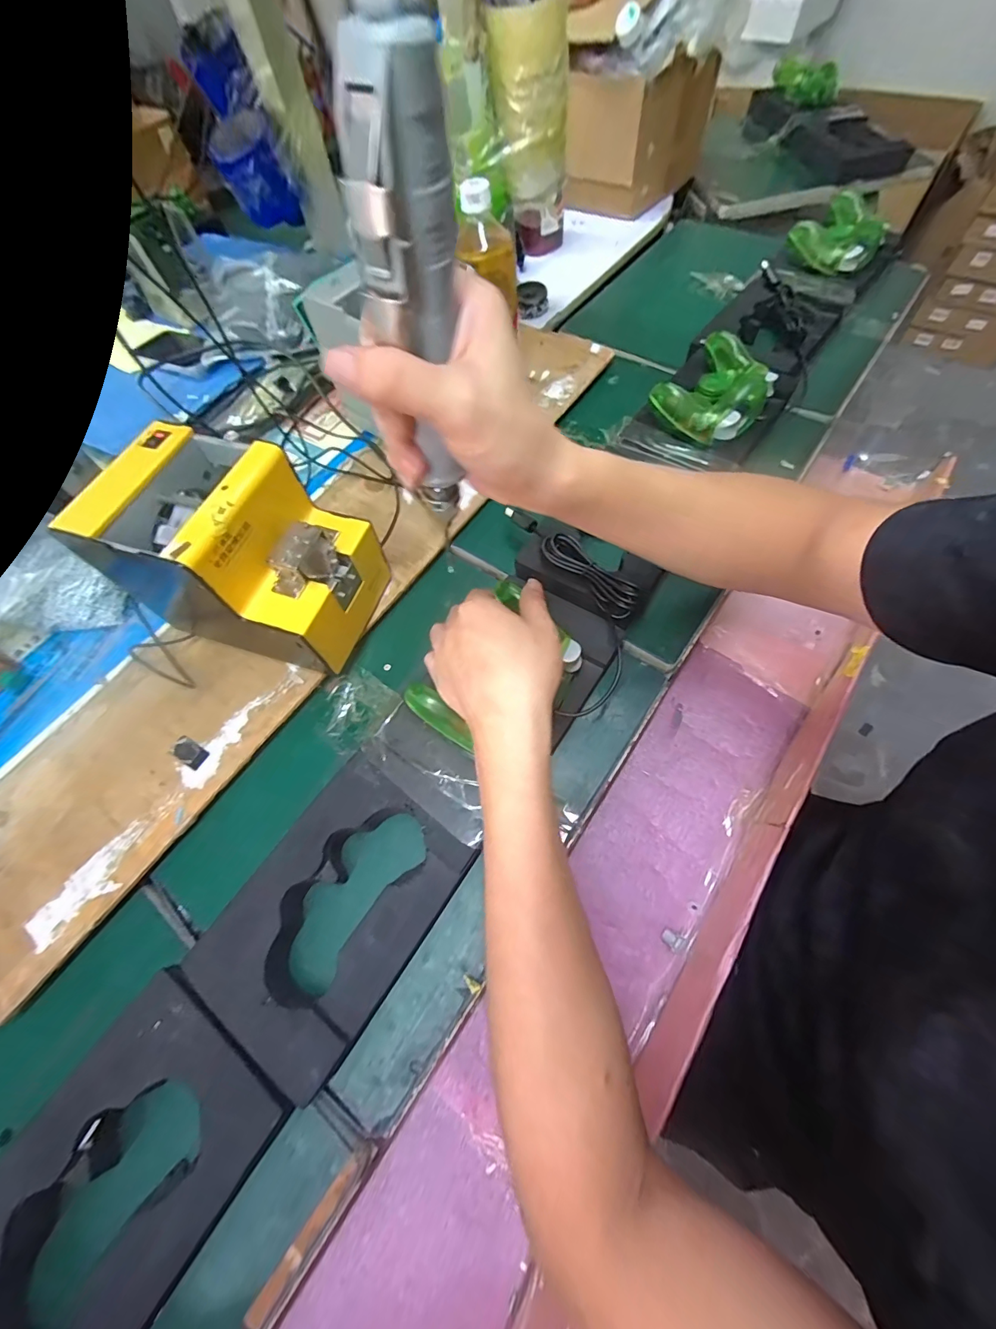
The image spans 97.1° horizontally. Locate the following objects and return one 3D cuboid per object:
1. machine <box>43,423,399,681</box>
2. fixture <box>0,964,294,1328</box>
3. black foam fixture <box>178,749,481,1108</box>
[{"bbox_3d":[-0.214,-0.093,0.390,0.173,0.168,0.120,12,64,16],"label":"machine"},{"bbox_3d":[-0.224,0.304,0.259,0.121,0.040,0.177,31,69,15],"label":"fixture"},{"bbox_3d":[-0.115,0.175,0.323,0.125,0.033,0.176,32,70,16],"label":"black foam fixture"}]

